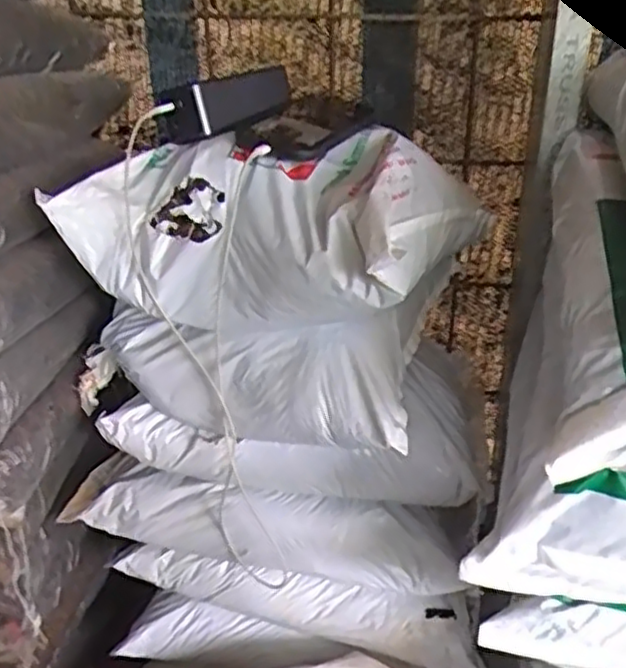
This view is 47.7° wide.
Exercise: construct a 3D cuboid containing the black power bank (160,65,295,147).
[{"bbox_3d":[-0.074,-0.221,0.666,0.034,0.046,0.140,22,37,36],"label":"black power bank"}]

